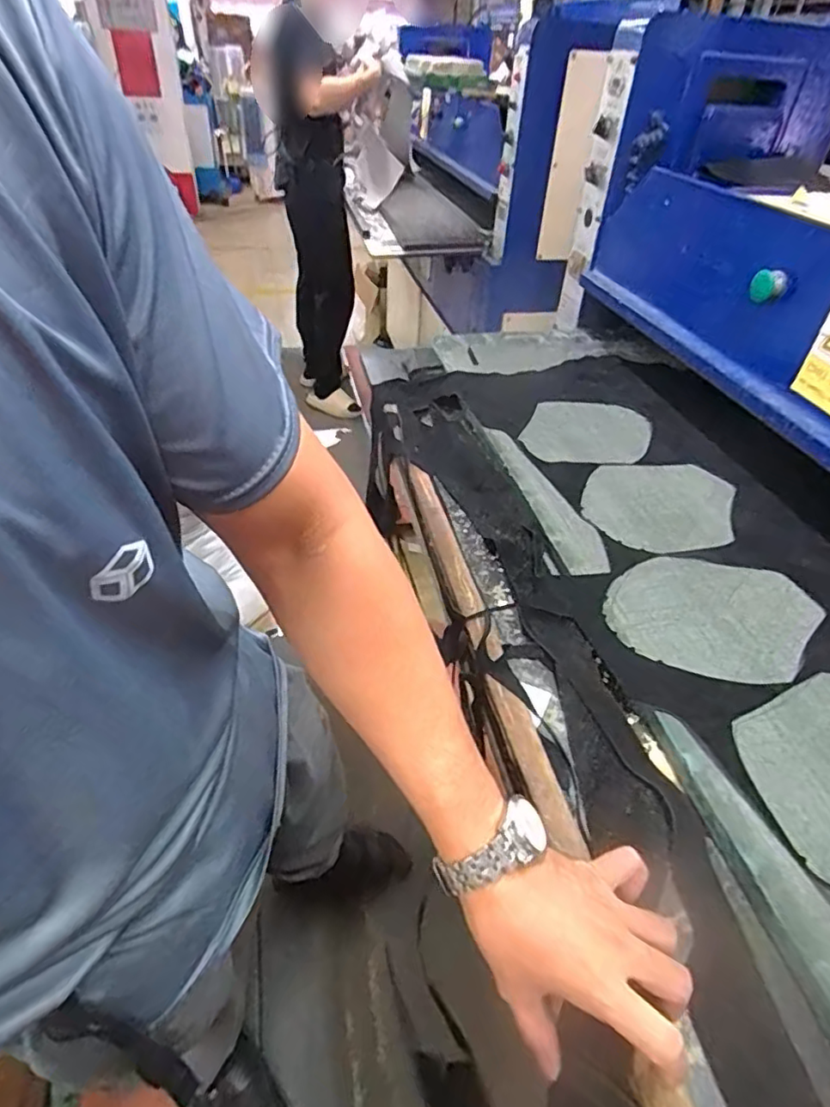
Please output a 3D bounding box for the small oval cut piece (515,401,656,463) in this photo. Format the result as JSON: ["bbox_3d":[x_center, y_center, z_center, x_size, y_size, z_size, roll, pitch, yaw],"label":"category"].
[{"bbox_3d":[0.269,-0.190,0.940,0.186,0.010,0.193,14,44,21],"label":"small oval cut piece"}]

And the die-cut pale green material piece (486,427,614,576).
[{"bbox_3d":[0.175,-0.087,0.821,0.056,0.010,0.340,-10,42,-8],"label":"die-cut pale green material piece"}]

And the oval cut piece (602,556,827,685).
[{"bbox_3d":[0.321,0.066,0.648,0.216,0.006,0.171,12,42,11],"label":"oval cut piece"}]

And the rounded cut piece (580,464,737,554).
[{"bbox_3d":[0.330,-0.065,0.799,0.204,0.005,0.181,0,41,0],"label":"rounded cut piece"}]

